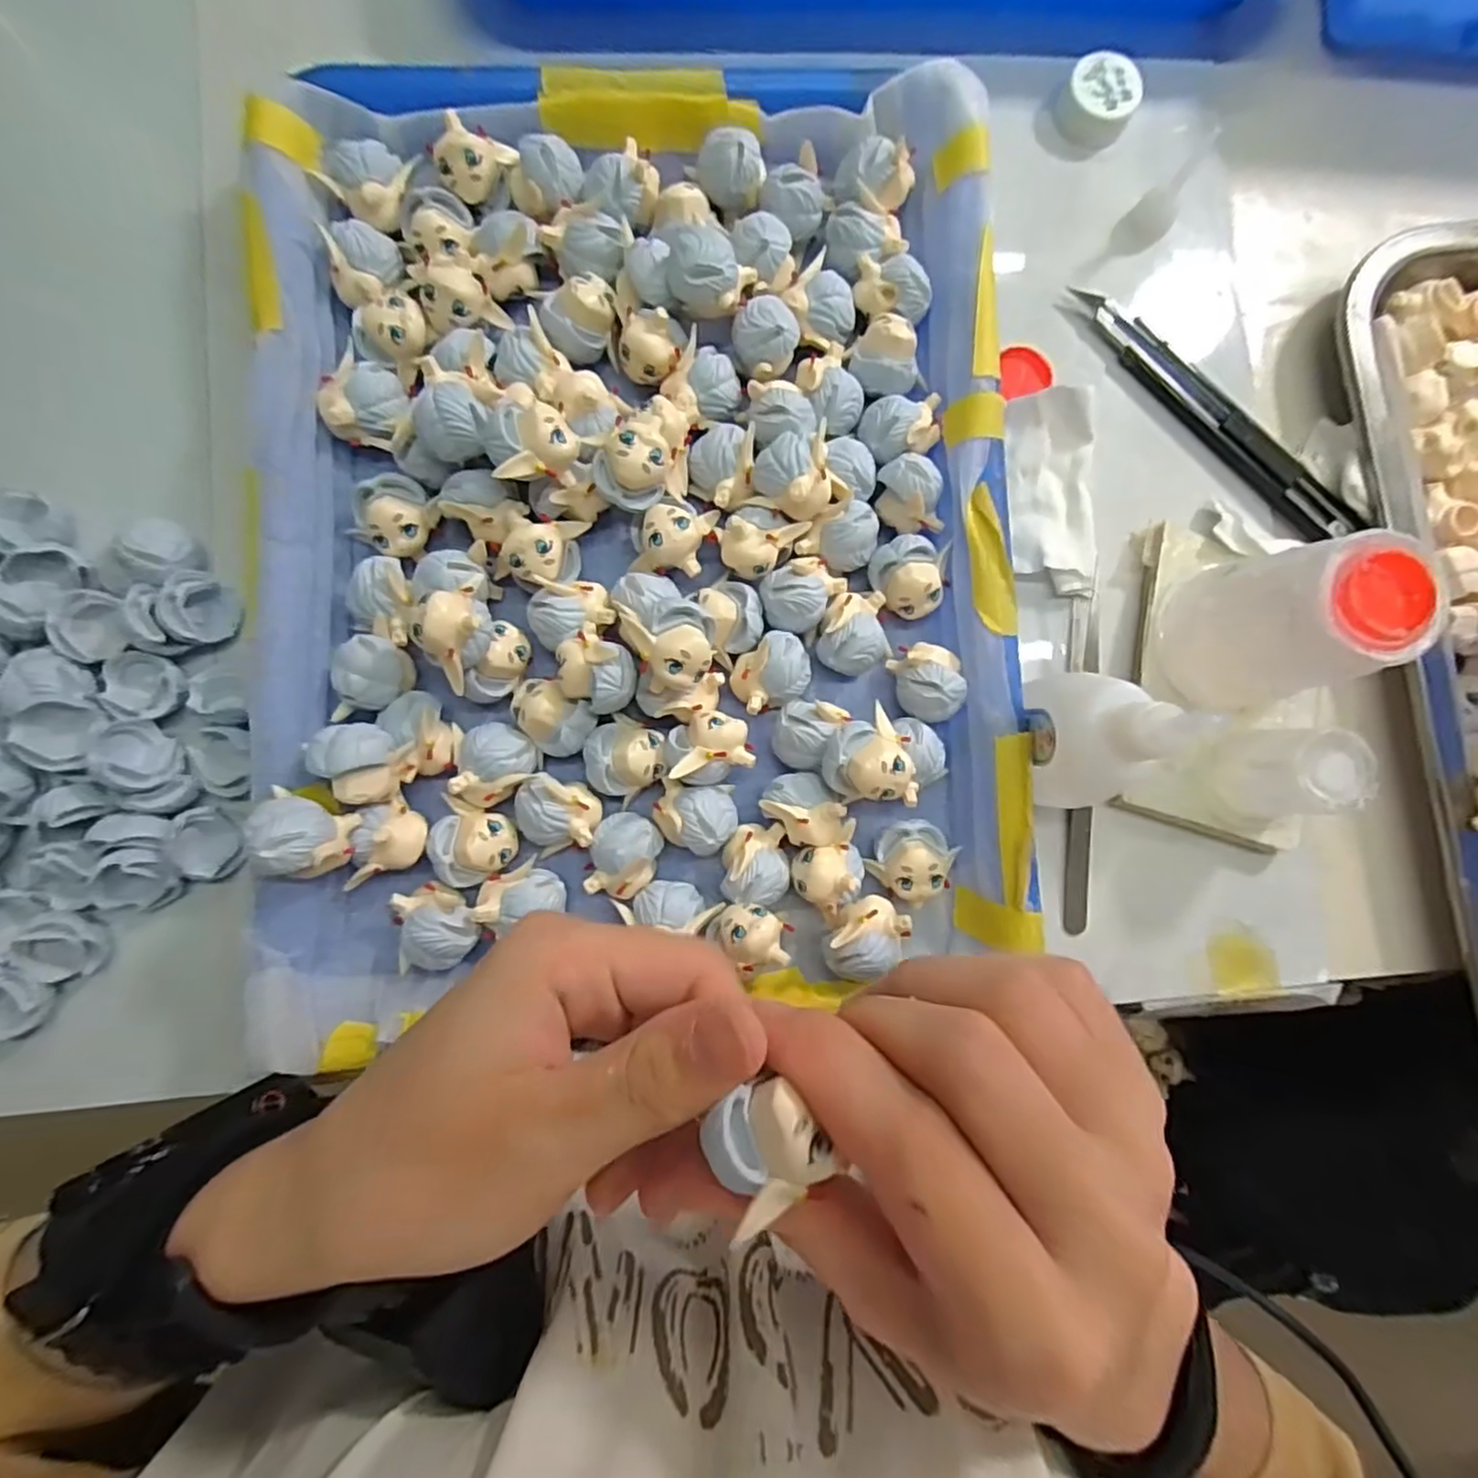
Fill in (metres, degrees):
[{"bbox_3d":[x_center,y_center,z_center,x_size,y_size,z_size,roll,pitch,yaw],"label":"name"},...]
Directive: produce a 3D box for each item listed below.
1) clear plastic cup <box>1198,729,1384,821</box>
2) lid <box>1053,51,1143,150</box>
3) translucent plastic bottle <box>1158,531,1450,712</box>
[{"bbox_3d":[0.186,0.012,0.241,0.031,0.044,0.029,0,87,-2],"label":"clear plastic cup"},{"bbox_3d":[0.143,-0.253,0.276,0.028,0.016,0.028,0,87,-2],"label":"lid"},{"bbox_3d":[0.182,-0.037,0.229,0.048,0.064,0.050,-11,87,-3],"label":"translucent plastic bottle"}]

